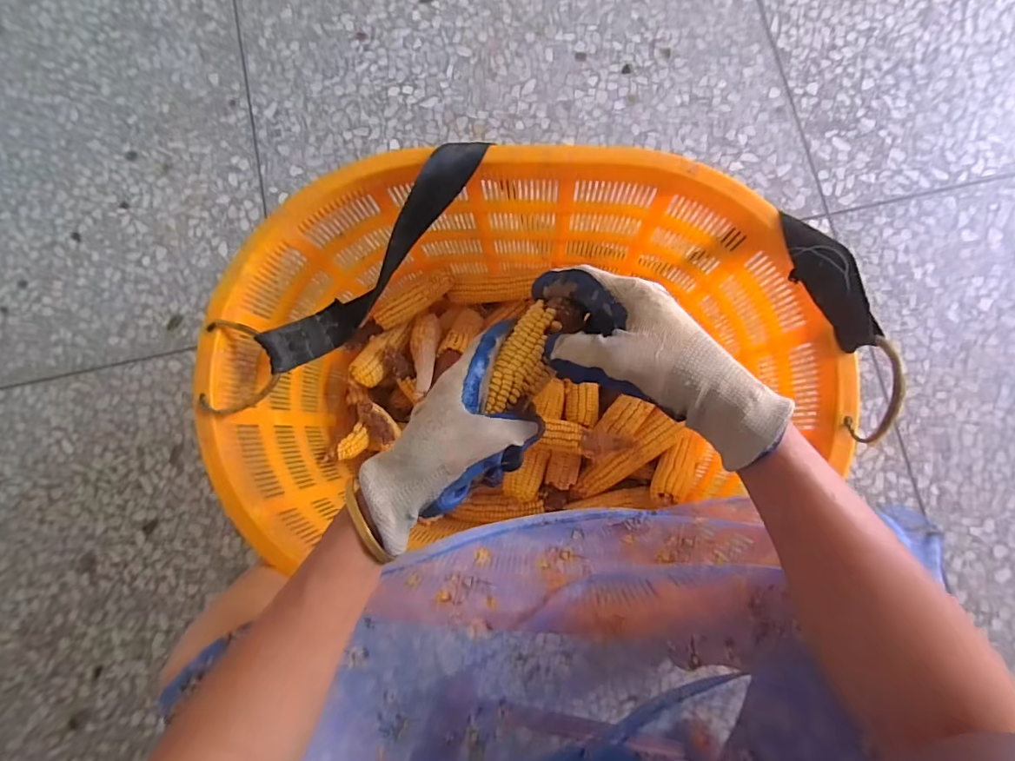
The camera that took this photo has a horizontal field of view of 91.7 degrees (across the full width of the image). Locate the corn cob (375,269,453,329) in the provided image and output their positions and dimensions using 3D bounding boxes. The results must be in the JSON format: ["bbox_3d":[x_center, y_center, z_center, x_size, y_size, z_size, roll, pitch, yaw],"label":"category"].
[{"bbox_3d":[-0.137,-0.120,0.711,0.121,0.038,0.036,-31,81,0],"label":"corn cob"}]

